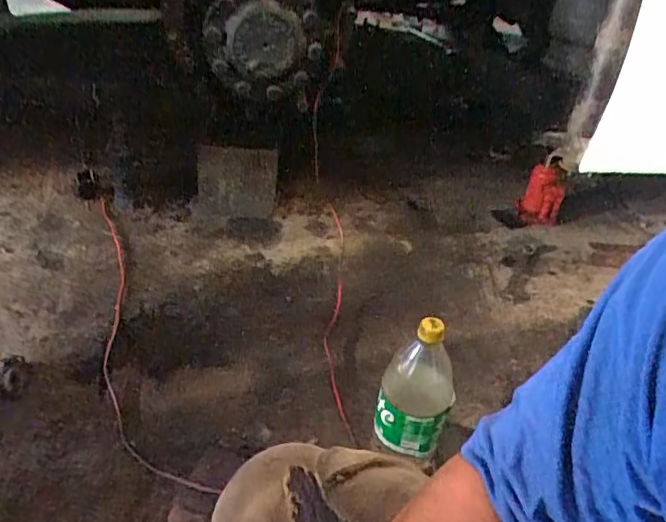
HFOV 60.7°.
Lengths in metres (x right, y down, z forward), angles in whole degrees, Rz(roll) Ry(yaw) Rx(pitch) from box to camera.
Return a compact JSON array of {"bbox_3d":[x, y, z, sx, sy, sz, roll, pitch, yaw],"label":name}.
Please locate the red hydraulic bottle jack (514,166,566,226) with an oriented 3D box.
[{"bbox_3d":[0.535,-0.168,1.444,0.092,0.162,0.056,27,41,27],"label":"red hydraulic bottle jack"}]

